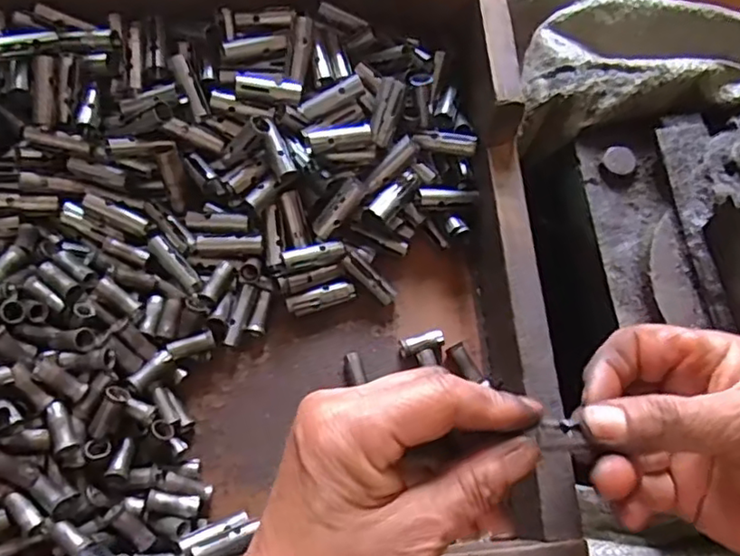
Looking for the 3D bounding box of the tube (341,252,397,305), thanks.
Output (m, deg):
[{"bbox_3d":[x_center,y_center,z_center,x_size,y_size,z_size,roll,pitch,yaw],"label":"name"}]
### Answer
[{"bbox_3d":[0.000,0.000,0.362,0.037,0.008,0.012,45,74,-8],"label":"tube"}]

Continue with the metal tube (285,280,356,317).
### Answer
[{"bbox_3d":[-0.028,0.011,0.358,0.039,0.009,0.011,-17,71,-7],"label":"metal tube"}]

